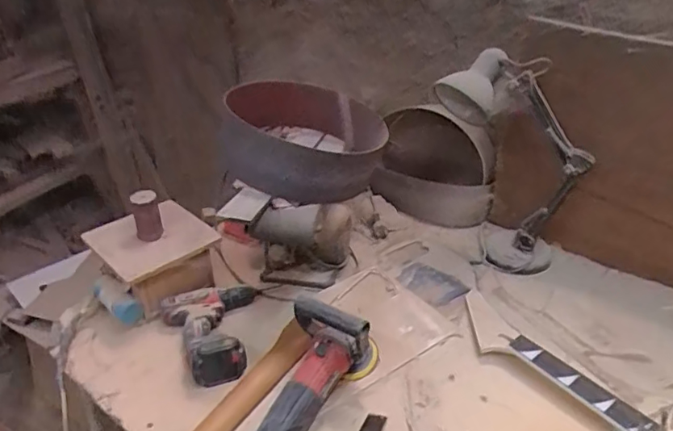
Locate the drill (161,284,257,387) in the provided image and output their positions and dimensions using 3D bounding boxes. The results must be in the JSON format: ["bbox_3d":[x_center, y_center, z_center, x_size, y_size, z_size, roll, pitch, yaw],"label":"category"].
[{"bbox_3d":[-0.222,0.206,0.967,0.178,0.074,0.204,-11,33,-15],"label":"drill"}]

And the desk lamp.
[{"bbox_3d":[0.356,-0.104,1.103,0.301,0.438,0.157,12,34,21],"label":"desk lamp"}]

